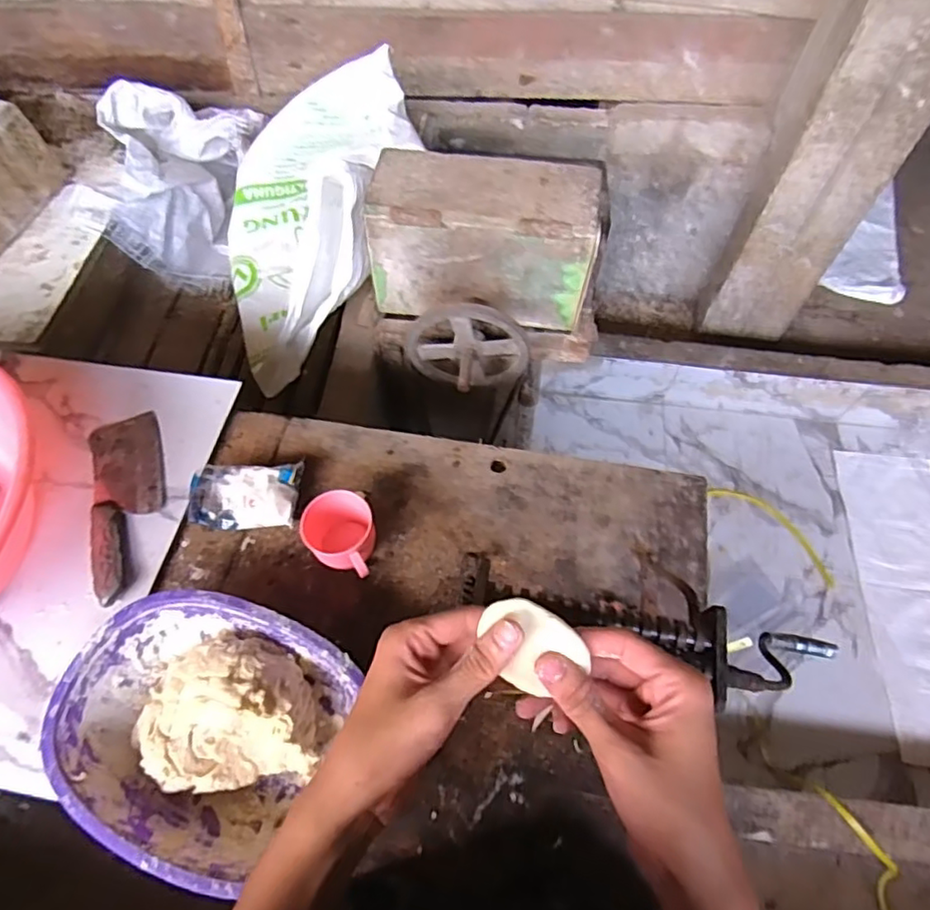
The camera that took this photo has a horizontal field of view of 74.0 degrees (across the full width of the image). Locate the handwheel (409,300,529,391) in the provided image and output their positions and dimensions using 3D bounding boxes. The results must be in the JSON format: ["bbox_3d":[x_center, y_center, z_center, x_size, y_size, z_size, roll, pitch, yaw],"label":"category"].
[{"bbox_3d":[0.003,-0.157,1.012,0.200,0.177,0.087,5,60,1],"label":"handwheel"}]

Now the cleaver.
[{"bbox_3d":[-0.399,0.050,0.733,0.084,0.032,0.247,-17,62,-11],"label":"cleaver"}]

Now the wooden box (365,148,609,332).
[{"bbox_3d":[0.029,-0.352,1.018,0.346,0.215,0.137,6,60,1],"label":"wooden box"}]

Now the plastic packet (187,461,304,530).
[{"bbox_3d":[-0.260,0.046,0.725,0.126,0.036,0.074,4,60,0],"label":"plastic packet"}]

